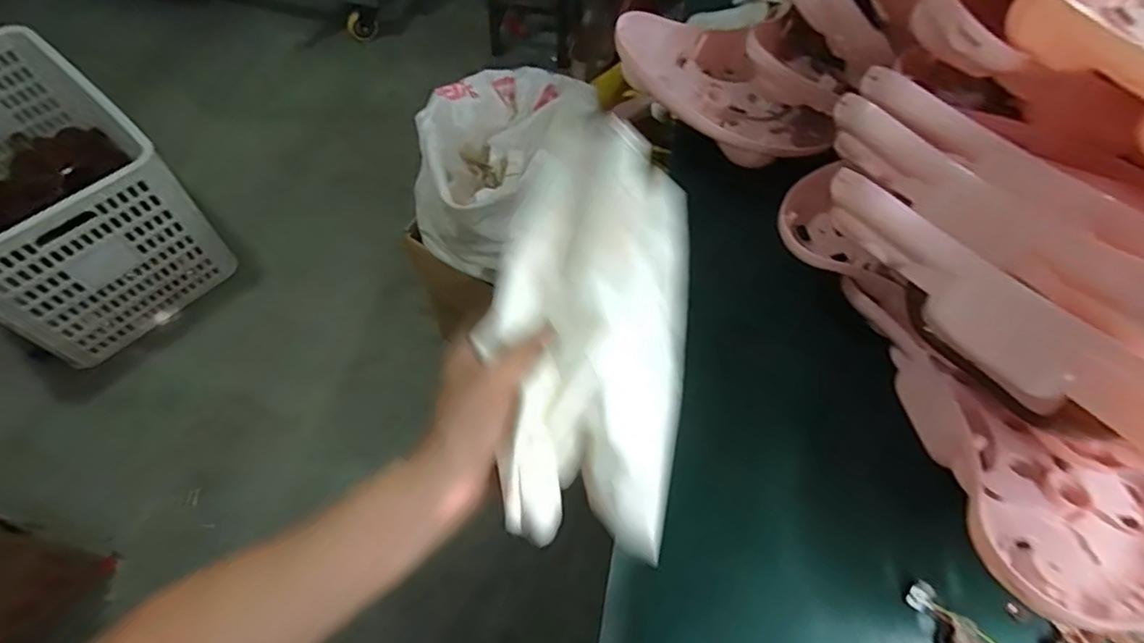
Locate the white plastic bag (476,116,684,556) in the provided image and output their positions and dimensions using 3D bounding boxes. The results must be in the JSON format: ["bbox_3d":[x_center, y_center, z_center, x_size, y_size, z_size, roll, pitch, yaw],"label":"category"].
[{"bbox_3d":[0.014,0.006,0.386,0.135,0.080,0.270,4,76,-1],"label":"white plastic bag"}]

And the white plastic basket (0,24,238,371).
[{"bbox_3d":[-1.196,-0.262,1.262,0.605,0.375,0.497,36,65,17],"label":"white plastic basket"}]

